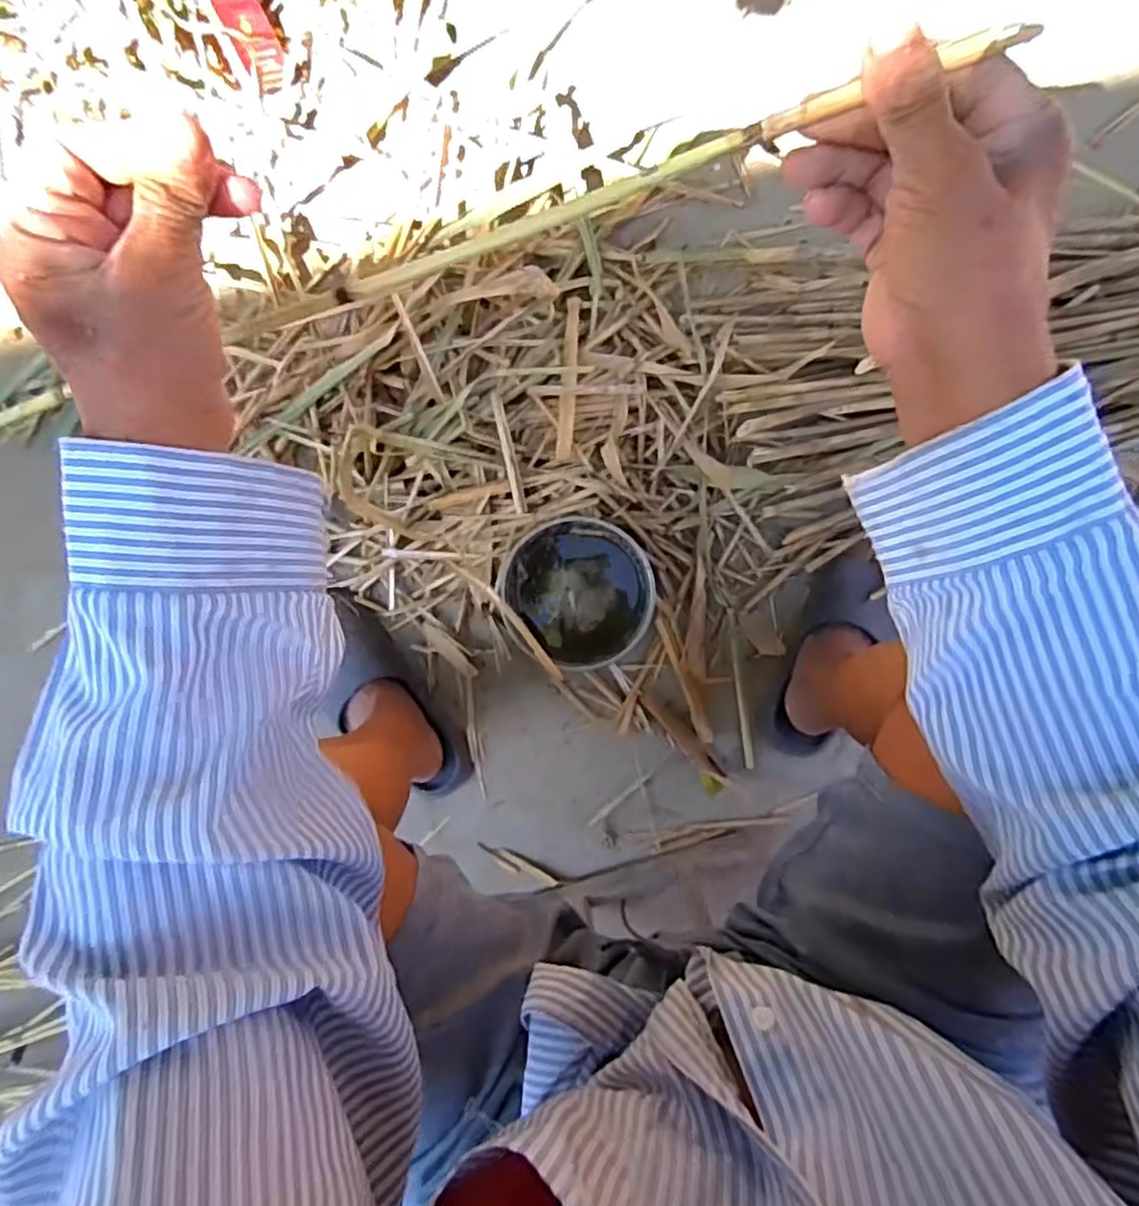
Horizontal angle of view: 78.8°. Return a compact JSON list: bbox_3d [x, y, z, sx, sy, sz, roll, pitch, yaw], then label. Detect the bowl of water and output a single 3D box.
[{"bbox_3d":[0.009,-0.012,0.758,0.161,0.072,0.155,0,93,0],"label":"bowl of water"}]

